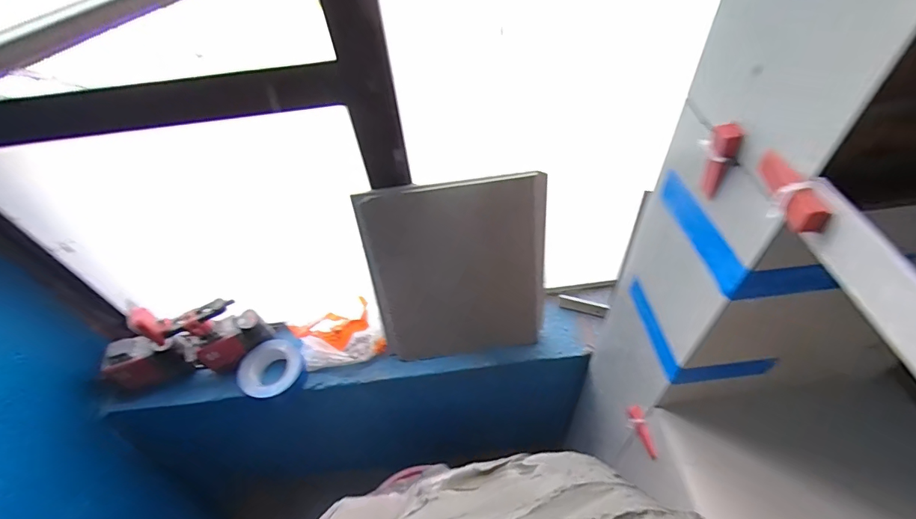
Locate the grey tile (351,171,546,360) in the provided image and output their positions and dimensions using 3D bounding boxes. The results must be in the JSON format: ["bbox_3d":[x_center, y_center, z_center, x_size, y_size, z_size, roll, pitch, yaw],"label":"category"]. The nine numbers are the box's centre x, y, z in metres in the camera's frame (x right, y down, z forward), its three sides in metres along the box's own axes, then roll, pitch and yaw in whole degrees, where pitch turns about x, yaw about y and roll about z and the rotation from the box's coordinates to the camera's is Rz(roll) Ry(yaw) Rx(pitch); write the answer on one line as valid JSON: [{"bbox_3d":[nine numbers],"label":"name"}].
[{"bbox_3d":[0.006,0.028,0.816,0.310,0.362,0.027,-8,30,-1],"label":"grey tile"}]

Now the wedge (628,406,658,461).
[{"bbox_3d":[0.275,0.257,0.659,0.012,0.029,0.080,-17,80,-11],"label":"wedge"}]

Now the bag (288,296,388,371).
[{"bbox_3d":[-0.244,0.153,0.902,0.168,0.099,0.093,-18,51,-12],"label":"bag"}]

